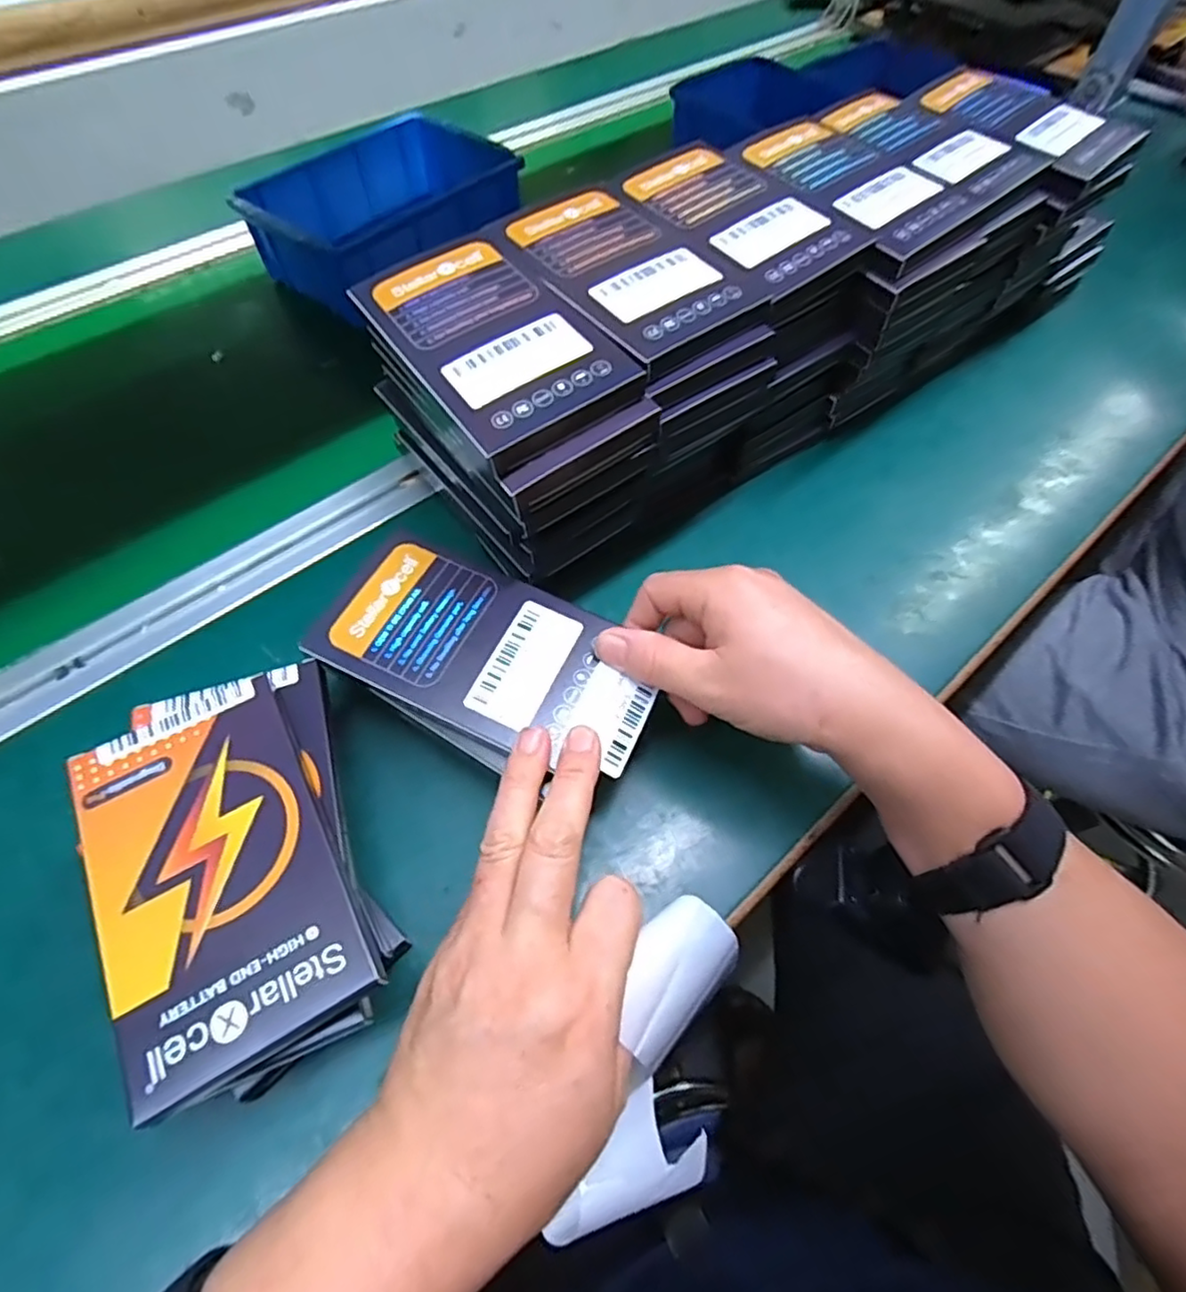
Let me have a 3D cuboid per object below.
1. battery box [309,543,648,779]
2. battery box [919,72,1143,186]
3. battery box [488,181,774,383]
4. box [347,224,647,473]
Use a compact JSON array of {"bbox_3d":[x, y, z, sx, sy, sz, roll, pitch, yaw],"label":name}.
[{"bbox_3d":[-0.046,0.003,0.294,0.148,0.013,0.074,22,63,11],"label":"battery box"},{"bbox_3d":[0.273,-0.332,0.402,0.078,0.007,0.123,-38,68,-20],"label":"battery box"},{"bbox_3d":[0.014,-0.185,0.317,0.079,0.011,0.131,-33,67,-17],"label":"battery box"},{"bbox_3d":[-0.046,-0.136,0.291,0.080,0.017,0.130,-32,66,-17],"label":"box"}]

